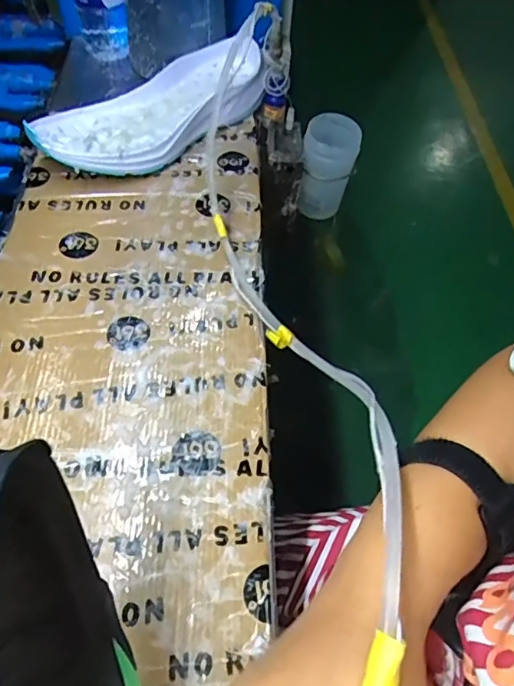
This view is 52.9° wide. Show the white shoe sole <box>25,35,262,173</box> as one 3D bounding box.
[{"bbox_3d":[-0.104,-0.241,0.542,0.262,0.047,0.115,-38,66,-25],"label":"white shoe sole"}]

